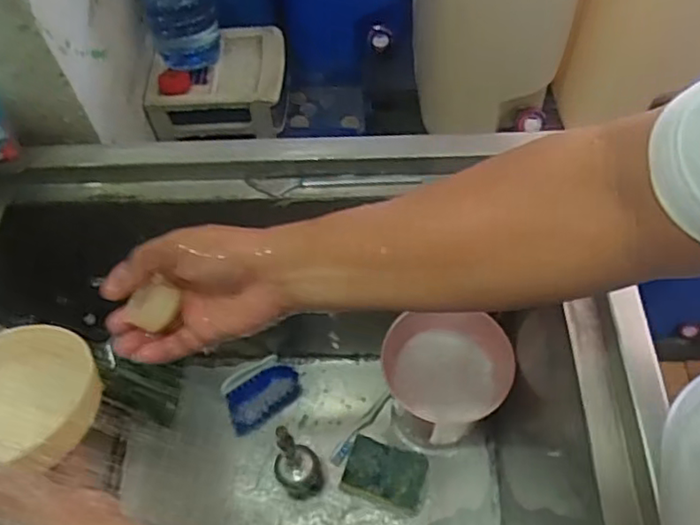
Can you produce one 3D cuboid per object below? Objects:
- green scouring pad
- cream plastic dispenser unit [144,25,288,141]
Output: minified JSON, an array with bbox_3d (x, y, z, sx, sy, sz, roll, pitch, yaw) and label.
[{"bbox_3d":[0.044,0.271,0.804,0.104,0.035,0.077,15,60,12],"label":"green scouring pad"},{"bbox_3d":[-0.165,-0.229,0.799,0.168,0.065,0.130,-5,58,-1],"label":"cream plastic dispenser unit"}]

